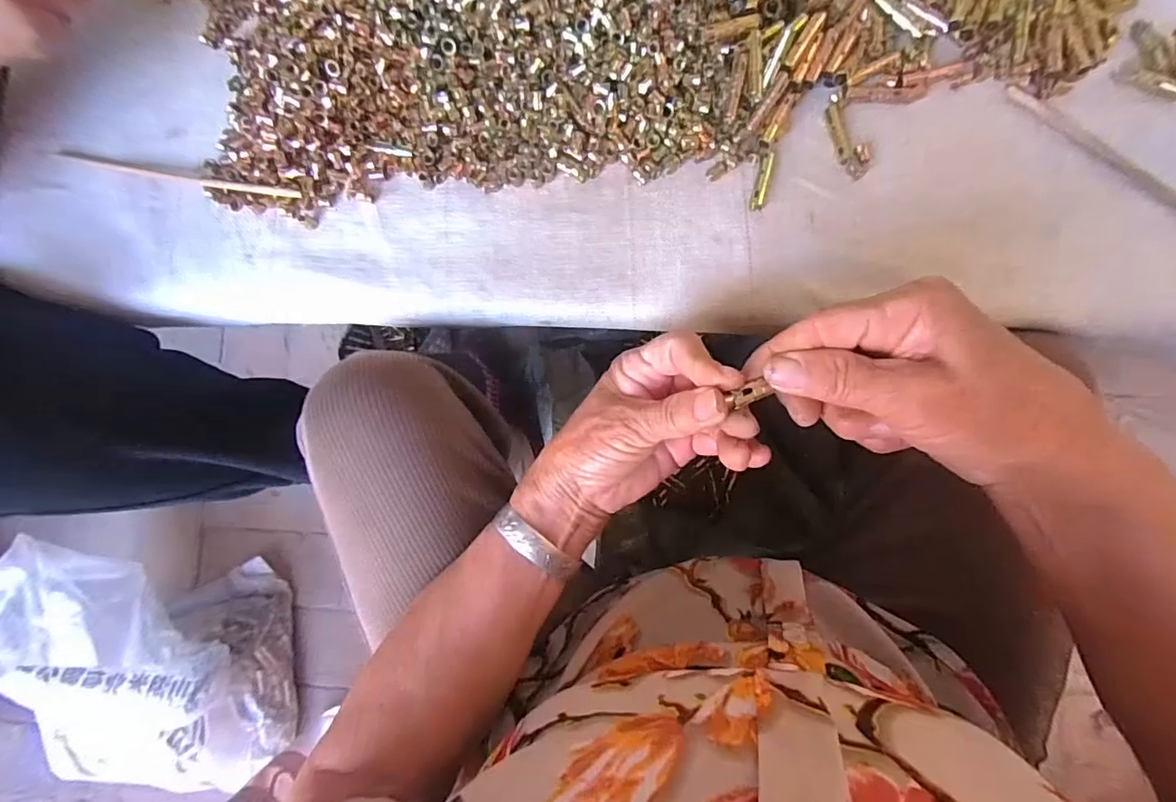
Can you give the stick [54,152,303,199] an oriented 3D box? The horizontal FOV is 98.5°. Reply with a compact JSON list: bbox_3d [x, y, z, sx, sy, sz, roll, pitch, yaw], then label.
[{"bbox_3d":[-0.310,-0.169,0.376,0.209,0.008,0.008,12,85,6],"label":"stick"}]

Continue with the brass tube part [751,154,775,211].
[{"bbox_3d":[0.117,-0.147,0.340,0.009,0.006,0.038,13,86,6],"label":"brass tube part"}]

